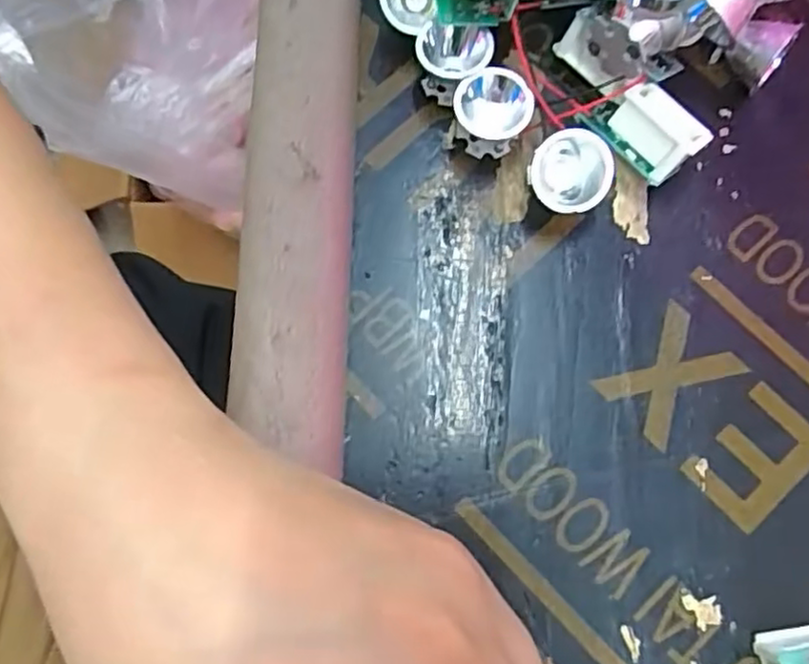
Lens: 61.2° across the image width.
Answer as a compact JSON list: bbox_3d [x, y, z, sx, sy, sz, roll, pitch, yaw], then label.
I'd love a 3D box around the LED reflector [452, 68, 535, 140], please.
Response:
[{"bbox_3d":[0.026,-0.066,0.208,0.022,0.019,0.020,0,77,1],"label":"LED reflector"}]

